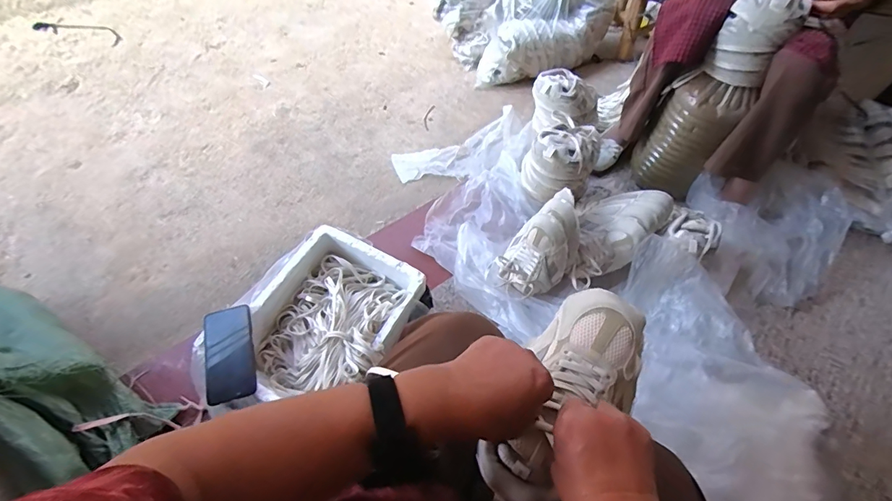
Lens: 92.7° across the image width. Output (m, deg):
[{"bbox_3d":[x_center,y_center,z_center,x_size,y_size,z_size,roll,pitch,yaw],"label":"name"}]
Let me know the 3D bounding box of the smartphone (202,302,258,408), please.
[{"bbox_3d":[-0.407,0.197,0.798,0.084,0.007,0.176,-7,99,-26],"label":"smartphone"}]

